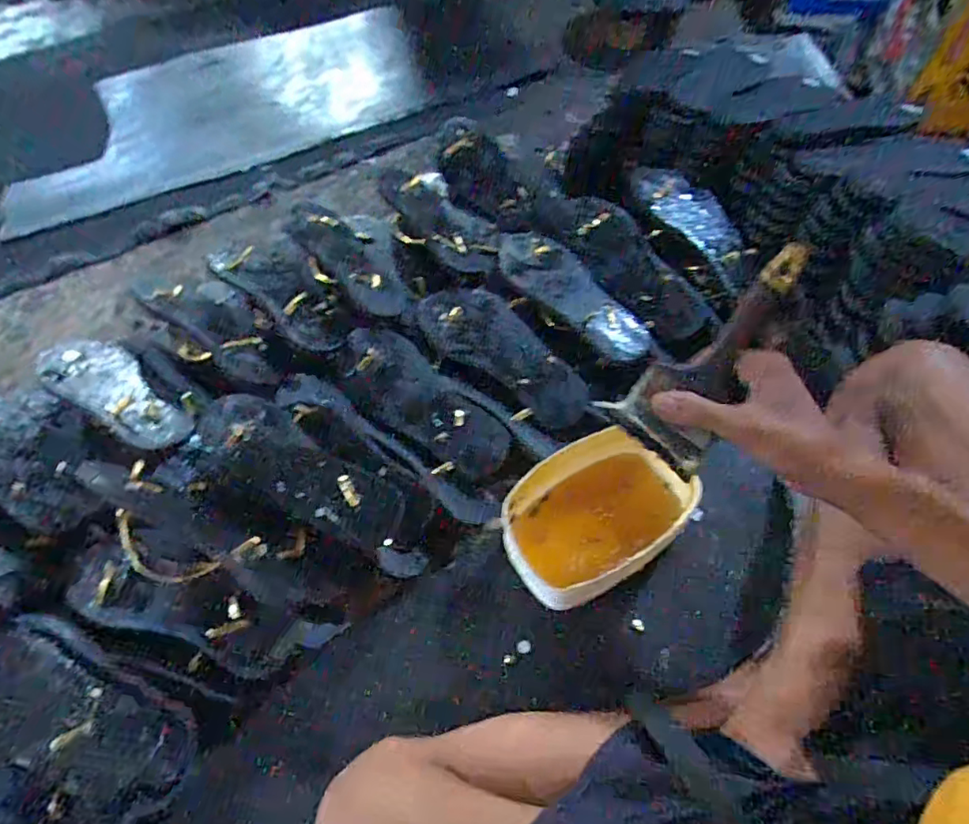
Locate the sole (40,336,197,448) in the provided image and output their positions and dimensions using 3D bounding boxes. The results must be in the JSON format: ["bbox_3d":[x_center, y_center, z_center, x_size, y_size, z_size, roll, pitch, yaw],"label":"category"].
[{"bbox_3d":[-0.440,-0.025,0.676,0.219,0.022,0.089,30,44,15],"label":"sole"}]

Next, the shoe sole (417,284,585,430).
[{"bbox_3d":[0.023,-0.080,0.705,0.246,0.030,0.094,37,67,21],"label":"shoe sole"}]

